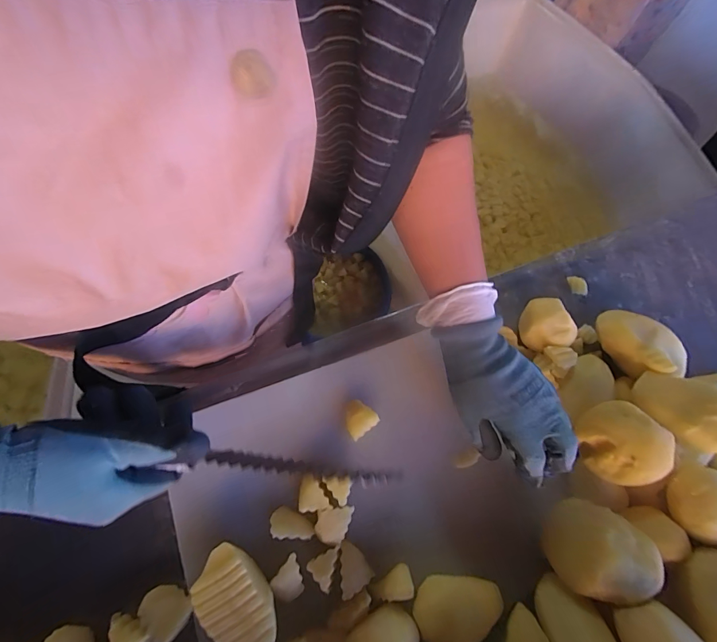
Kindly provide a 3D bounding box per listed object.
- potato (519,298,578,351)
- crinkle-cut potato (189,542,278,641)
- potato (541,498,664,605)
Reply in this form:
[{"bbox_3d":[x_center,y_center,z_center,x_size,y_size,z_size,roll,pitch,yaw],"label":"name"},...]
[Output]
[{"bbox_3d":[0.207,0.004,0.415,0.050,0.041,0.063,-13,66,-12],"label":"potato"},{"bbox_3d":[-0.091,0.212,0.278,0.048,0.025,0.076,-37,75,-20],"label":"crinkle-cut potato"},{"bbox_3d":[0.197,0.186,0.302,0.062,0.050,0.069,15,64,1],"label":"potato"}]

